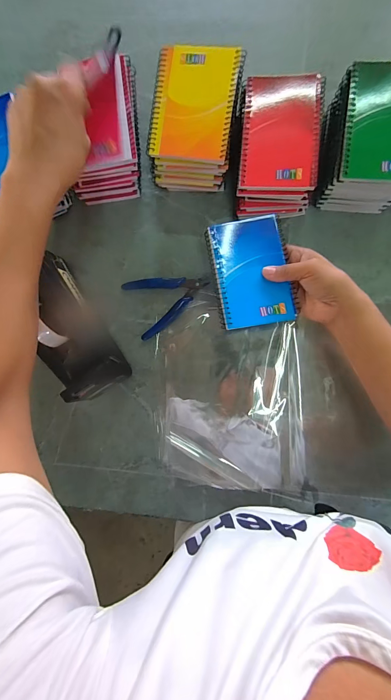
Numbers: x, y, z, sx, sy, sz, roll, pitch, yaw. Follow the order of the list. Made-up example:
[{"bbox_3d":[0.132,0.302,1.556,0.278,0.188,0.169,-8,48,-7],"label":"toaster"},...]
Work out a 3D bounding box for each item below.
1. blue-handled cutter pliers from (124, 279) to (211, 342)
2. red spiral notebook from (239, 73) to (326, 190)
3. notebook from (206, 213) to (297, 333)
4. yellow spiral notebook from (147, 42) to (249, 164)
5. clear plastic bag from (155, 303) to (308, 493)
[{"bbox_3d":[-0.040,-0.076,0.435,0.110,0.008,0.082,-24,87,5],"label":"blue-handled cutter pliers"},{"bbox_3d":[0.102,-0.260,0.359,0.091,0.010,0.131,4,89,6],"label":"red spiral notebook"},{"bbox_3d":[0.068,-0.095,0.361,0.095,0.009,0.134,-9,79,-2],"label":"notebook"},{"bbox_3d":[-0.003,-0.297,0.364,0.100,0.013,0.129,11,90,6],"label":"yellow spiral notebook"},{"bbox_3d":[0.048,0.069,0.433,0.201,0.015,0.263,-5,88,5],"label":"clear plastic bag"}]

